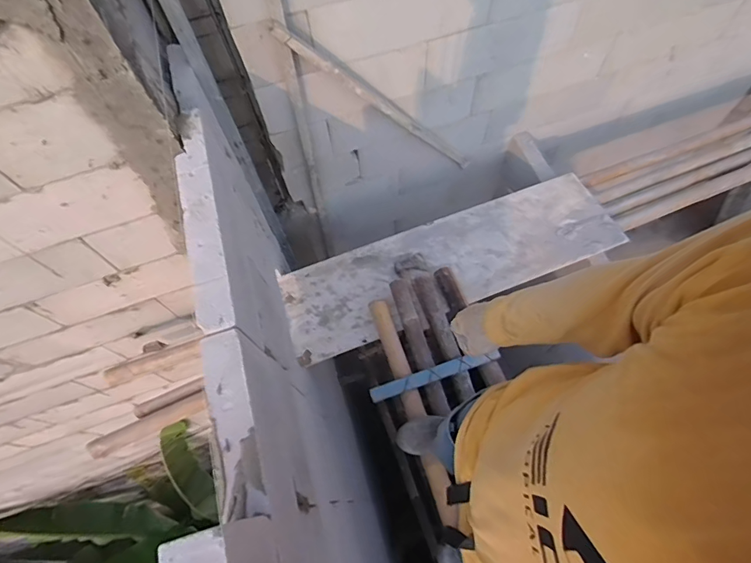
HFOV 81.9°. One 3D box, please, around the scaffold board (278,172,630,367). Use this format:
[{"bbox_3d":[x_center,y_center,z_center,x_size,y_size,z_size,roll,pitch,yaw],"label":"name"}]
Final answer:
[{"bbox_3d":[0.302,-0.083,1.690,1.334,0.035,0.377,-20,65,-6],"label":"scaffold board"}]

